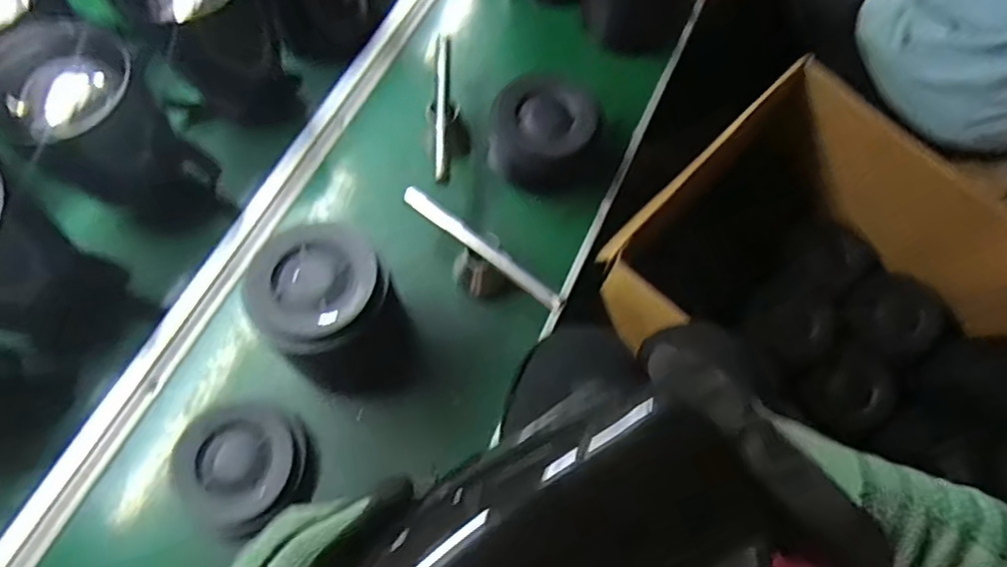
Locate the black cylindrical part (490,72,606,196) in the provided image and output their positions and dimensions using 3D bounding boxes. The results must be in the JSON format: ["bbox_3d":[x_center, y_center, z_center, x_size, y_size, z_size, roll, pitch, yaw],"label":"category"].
[{"bbox_3d":[0.053,-0.161,0.701,0.136,0.113,0.109,14,67,5],"label":"black cylindrical part"}]

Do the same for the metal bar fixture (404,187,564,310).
[{"bbox_3d":[-0.023,-0.038,0.619,0.202,0.012,0.020,36,71,13],"label":"metal bar fixture"}]

